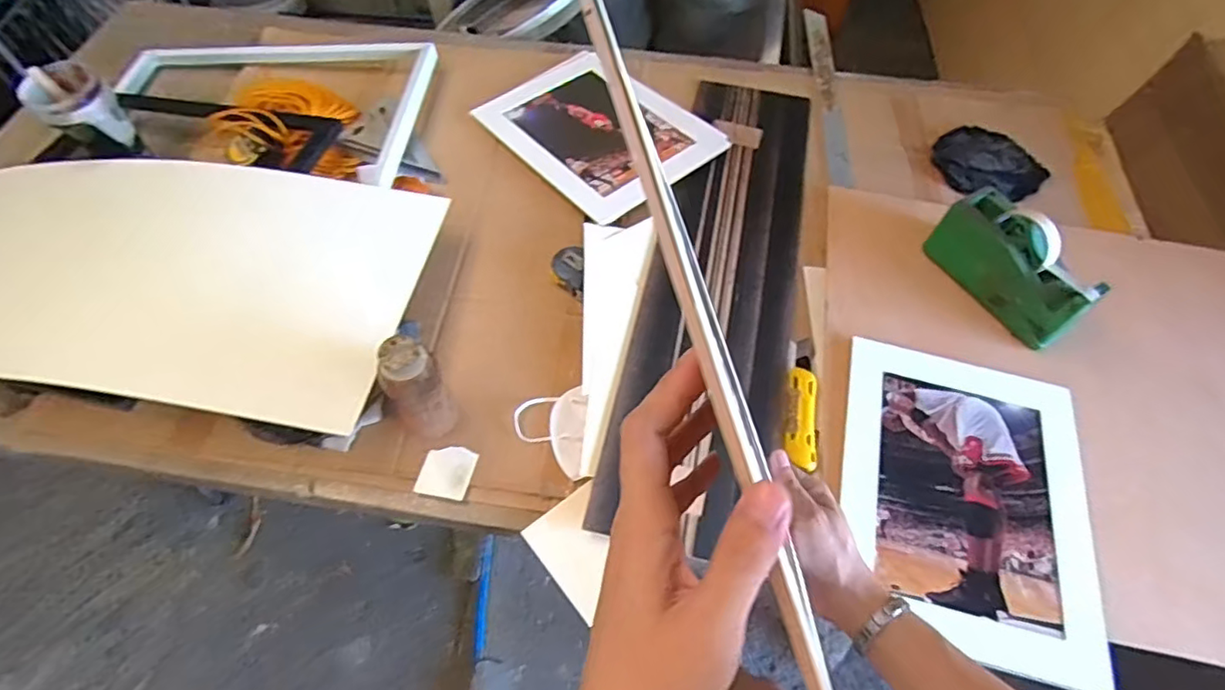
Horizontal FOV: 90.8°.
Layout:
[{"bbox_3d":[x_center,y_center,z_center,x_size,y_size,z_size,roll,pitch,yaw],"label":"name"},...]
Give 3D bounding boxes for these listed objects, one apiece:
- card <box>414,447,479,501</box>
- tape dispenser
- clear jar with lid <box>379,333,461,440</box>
[{"bbox_3d":[-0.188,0.144,0.688,0.058,0.004,0.058,10,59,7],"label":"card"},{"bbox_3d":[0.513,-0.107,0.773,0.073,0.101,0.202,-27,62,-15],"label":"tape dispenser"},{"bbox_3d":[-0.207,0.051,0.655,0.059,0.170,0.049,-35,64,-19],"label":"clear jar with lid"}]

